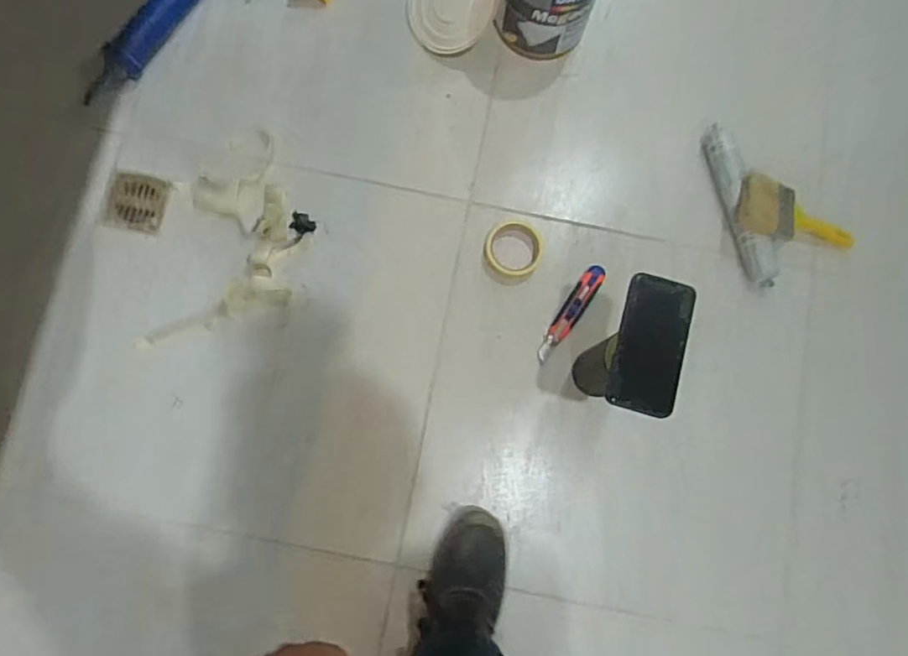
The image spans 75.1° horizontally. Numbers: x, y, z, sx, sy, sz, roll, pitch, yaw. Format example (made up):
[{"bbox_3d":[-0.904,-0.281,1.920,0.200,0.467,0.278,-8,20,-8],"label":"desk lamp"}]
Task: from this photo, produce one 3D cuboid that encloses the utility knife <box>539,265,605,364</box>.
[{"bbox_3d":[0.195,-0.024,0.979,0.036,0.020,0.182,33,81,4],"label":"utility knife"}]

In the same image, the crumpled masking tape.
[{"bbox_3d":[-0.357,-0.139,0.976,0.212,0.030,0.380,13,81,0],"label":"crumpled masking tape"}]

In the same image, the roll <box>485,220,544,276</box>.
[{"bbox_3d":[0.100,-0.132,0.985,0.093,0.022,0.092,0,81,-2],"label":"roll"}]

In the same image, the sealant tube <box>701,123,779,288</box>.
[{"bbox_3d":[0.478,-0.212,0.979,0.057,0.039,0.292,-13,81,-4],"label":"sealant tube"}]

